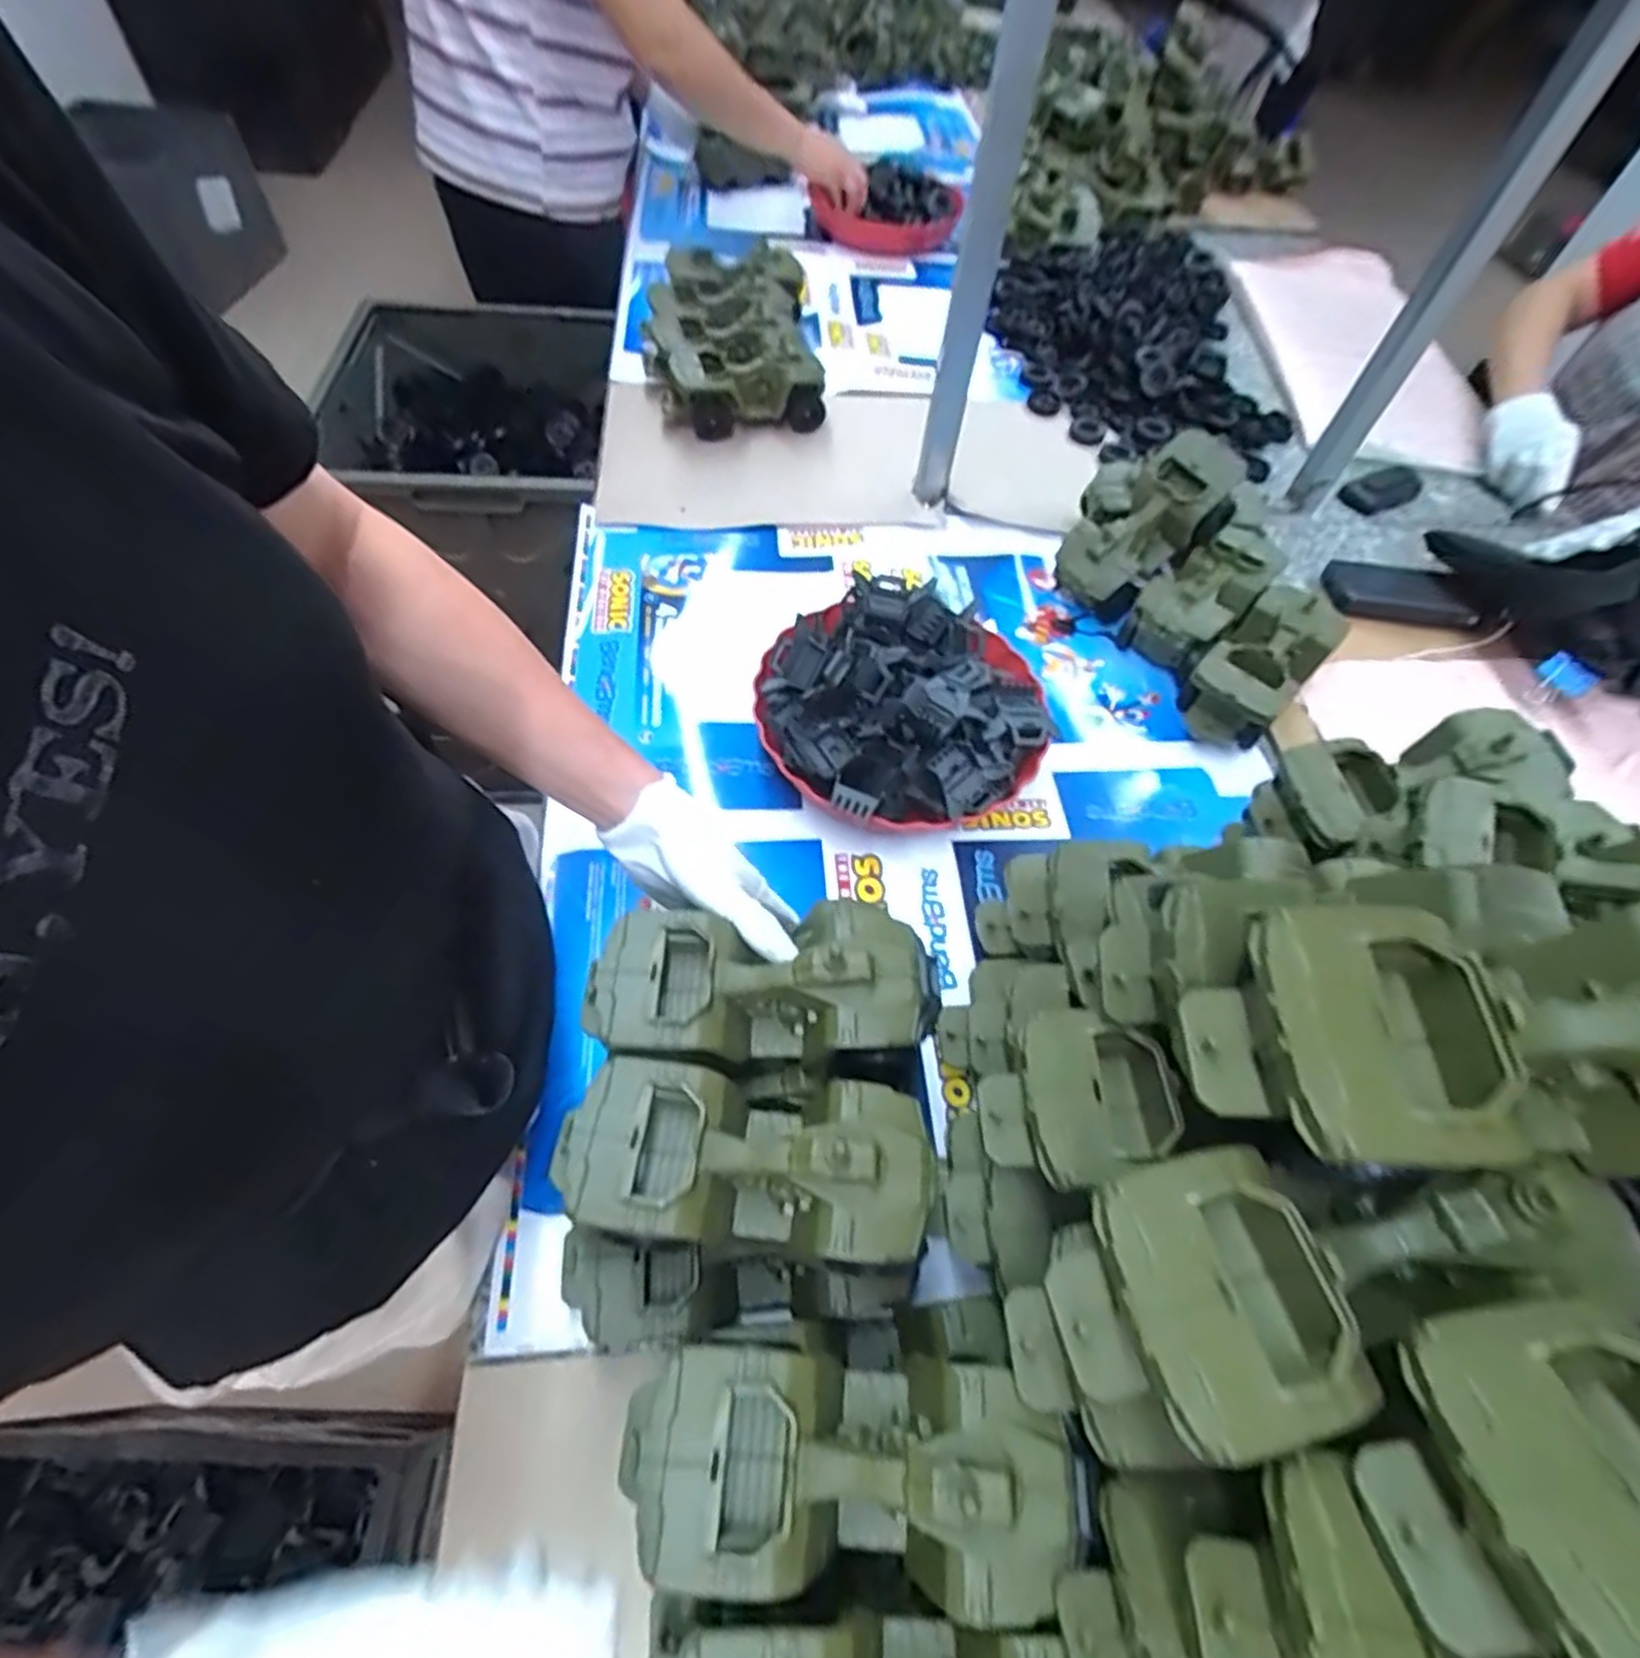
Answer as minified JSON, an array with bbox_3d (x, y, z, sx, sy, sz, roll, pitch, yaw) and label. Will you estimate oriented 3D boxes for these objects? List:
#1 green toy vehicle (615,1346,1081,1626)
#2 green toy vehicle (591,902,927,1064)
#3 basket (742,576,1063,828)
[{"bbox_3d":[0.009,0.265,0.323,0.180,0.070,0.078,6,57,-1],"label":"green toy vehicle"},{"bbox_3d":[-0.033,0.082,0.437,0.181,0.059,0.090,-1,57,0],"label":"green toy vehicle"},{"bbox_3d":[0.069,-0.099,0.655,0.223,0.089,0.229,2,57,-3],"label":"basket"}]

